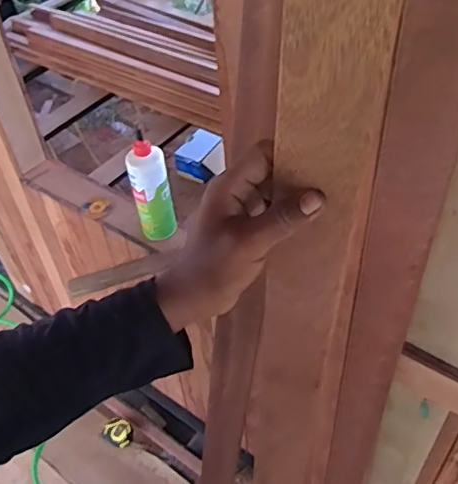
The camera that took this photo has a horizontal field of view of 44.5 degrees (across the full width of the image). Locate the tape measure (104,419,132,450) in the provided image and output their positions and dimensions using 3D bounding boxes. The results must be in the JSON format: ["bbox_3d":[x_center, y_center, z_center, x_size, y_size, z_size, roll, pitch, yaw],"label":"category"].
[{"bbox_3d":[-0.313,0.538,1.585,0.083,0.032,0.072,17,51,20],"label":"tape measure"}]

